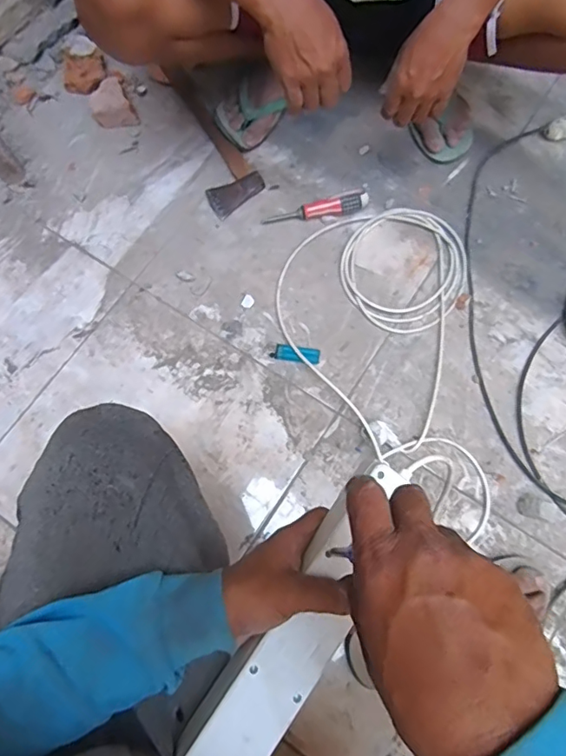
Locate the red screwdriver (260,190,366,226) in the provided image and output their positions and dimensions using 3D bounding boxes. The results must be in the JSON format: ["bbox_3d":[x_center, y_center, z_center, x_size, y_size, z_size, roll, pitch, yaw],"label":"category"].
[{"bbox_3d":[0.054,-0.281,0.859,0.171,0.027,0.027,-8,73,-2],"label":"red screwdriver"}]

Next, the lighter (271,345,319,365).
[{"bbox_3d":[0.019,-0.037,0.794,0.073,0.010,0.021,10,73,4],"label":"lighter"}]

